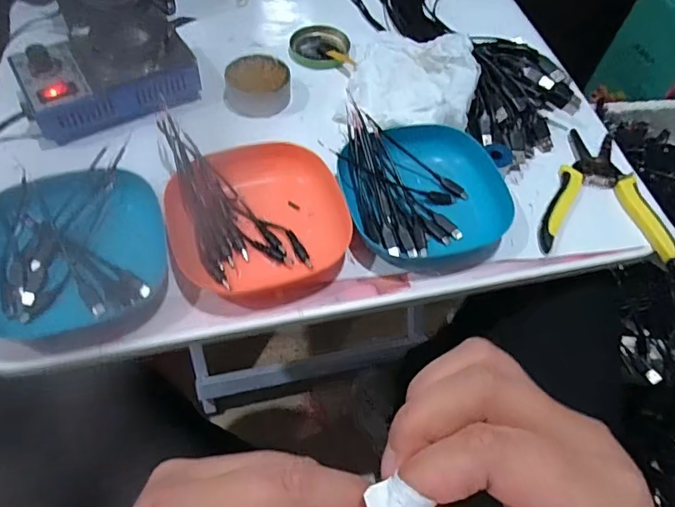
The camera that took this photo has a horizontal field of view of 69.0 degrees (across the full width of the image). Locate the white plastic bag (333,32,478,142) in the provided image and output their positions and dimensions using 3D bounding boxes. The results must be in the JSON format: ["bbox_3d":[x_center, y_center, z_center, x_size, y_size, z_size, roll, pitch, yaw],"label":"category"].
[{"bbox_3d":[0.077,-0.185,0.507,0.126,0.042,0.138,13,59,3],"label":"white plastic bag"}]

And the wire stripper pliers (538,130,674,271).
[{"bbox_3d":[0.246,-0.059,0.458,0.115,0.015,0.150,11,58,2],"label":"wire stripper pliers"}]

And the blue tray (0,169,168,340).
[{"bbox_3d":[-0.207,-0.002,0.378,0.137,0.027,0.127,-11,60,-11],"label":"blue tray"}]

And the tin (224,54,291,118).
[{"bbox_3d":[-0.080,-0.170,0.496,0.063,0.030,0.061,2,59,-3],"label":"tin"}]

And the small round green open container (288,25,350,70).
[{"bbox_3d":[-0.019,-0.231,0.550,0.066,0.009,0.064,2,59,-3],"label":"small round green open container"}]

